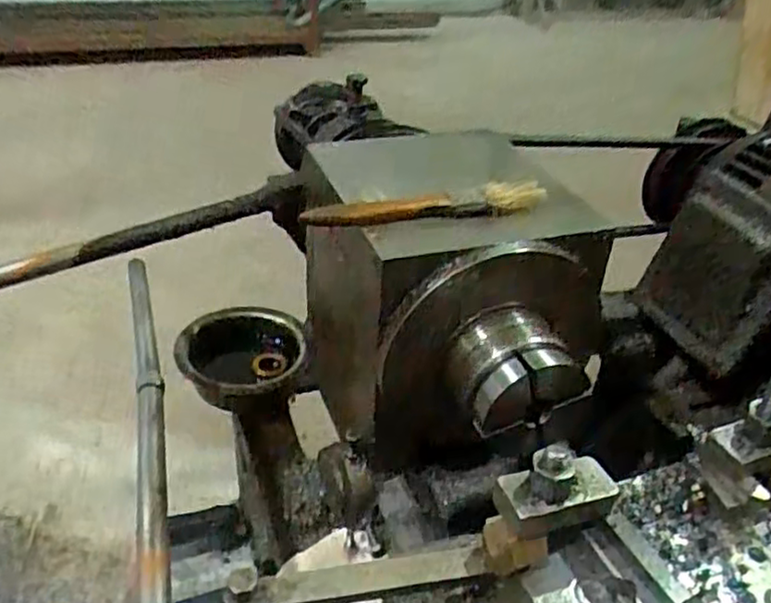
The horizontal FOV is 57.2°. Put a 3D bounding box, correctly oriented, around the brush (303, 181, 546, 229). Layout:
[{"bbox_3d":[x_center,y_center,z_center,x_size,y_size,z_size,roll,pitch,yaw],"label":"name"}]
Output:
[{"bbox_3d":[0.025,-0.059,0.426,0.146,0.019,0.017,-6,35,-15],"label":"brush"}]

